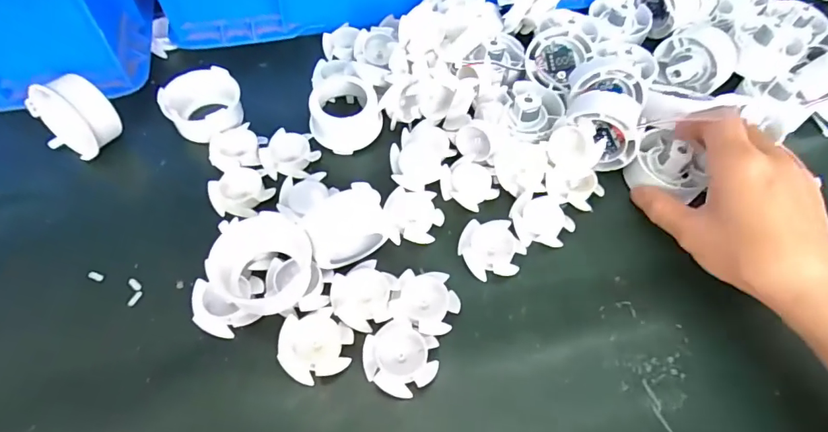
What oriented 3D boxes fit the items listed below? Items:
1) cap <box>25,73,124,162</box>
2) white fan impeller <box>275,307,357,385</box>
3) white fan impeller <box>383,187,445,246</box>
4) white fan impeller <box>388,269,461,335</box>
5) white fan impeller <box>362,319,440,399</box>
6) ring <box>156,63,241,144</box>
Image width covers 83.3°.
[{"bbox_3d":[-0.238,-0.069,0.328,0.055,0.053,0.026,-16,31,31],"label":"cap"},{"bbox_3d":[-0.055,0.072,0.263,0.040,0.010,0.038,1,58,-2],"label":"white fan impeller"},{"bbox_3d":[0.000,0.001,0.317,0.039,0.014,0.039,-5,59,-7],"label":"white fan impeller"},{"bbox_3d":[0.008,0.051,0.279,0.038,0.011,0.037,1,58,-2],"label":"white fan impeller"},{"bbox_3d":[-0.008,0.079,0.260,0.040,0.012,0.038,1,58,-2],"label":"white fan impeller"},{"bbox_3d":[-0.154,-0.082,0.345,0.053,0.024,0.050,1,58,-2],"label":"ring"}]

